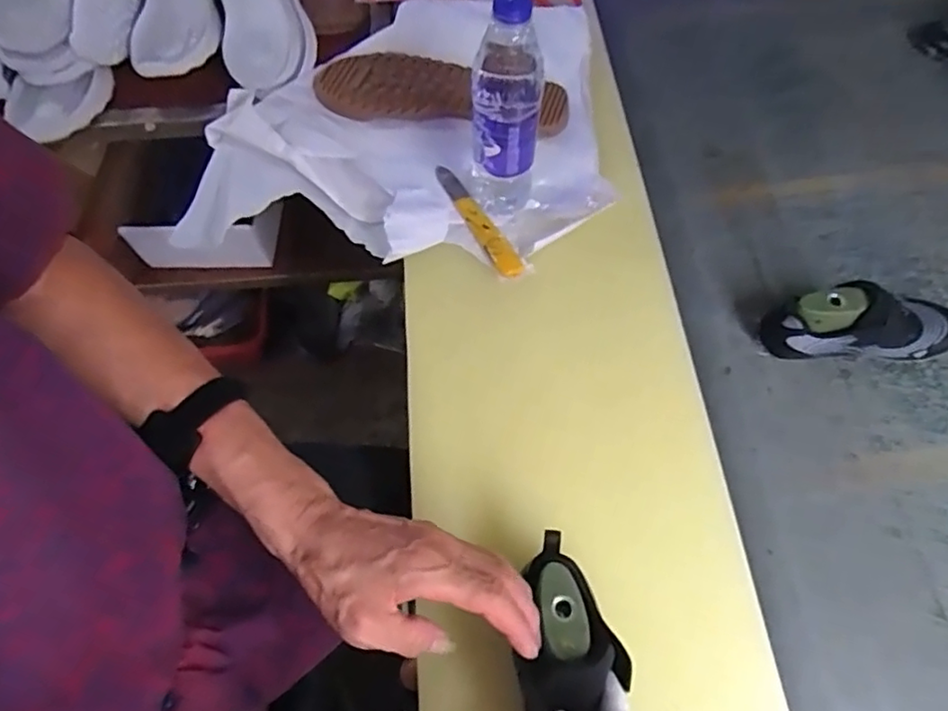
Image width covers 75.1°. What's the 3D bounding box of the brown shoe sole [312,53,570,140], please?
[{"bbox_3d":[-0.034,-0.290,0.685,0.280,0.027,0.088,5,62,3],"label":"brown shoe sole"}]

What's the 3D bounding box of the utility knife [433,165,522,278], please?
[{"bbox_3d":[0.003,-0.142,0.631,0.023,0.007,0.155,-26,65,-13],"label":"utility knife"}]

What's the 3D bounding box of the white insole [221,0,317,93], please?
[{"bbox_3d":[-0.245,-0.399,0.715,0.098,0.034,0.209,-13,84,-9],"label":"white insole"}]

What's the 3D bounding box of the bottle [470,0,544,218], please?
[{"bbox_3d":[0.028,-0.217,0.547,0.061,0.212,0.060,0,62,1],"label":"bottle"}]

